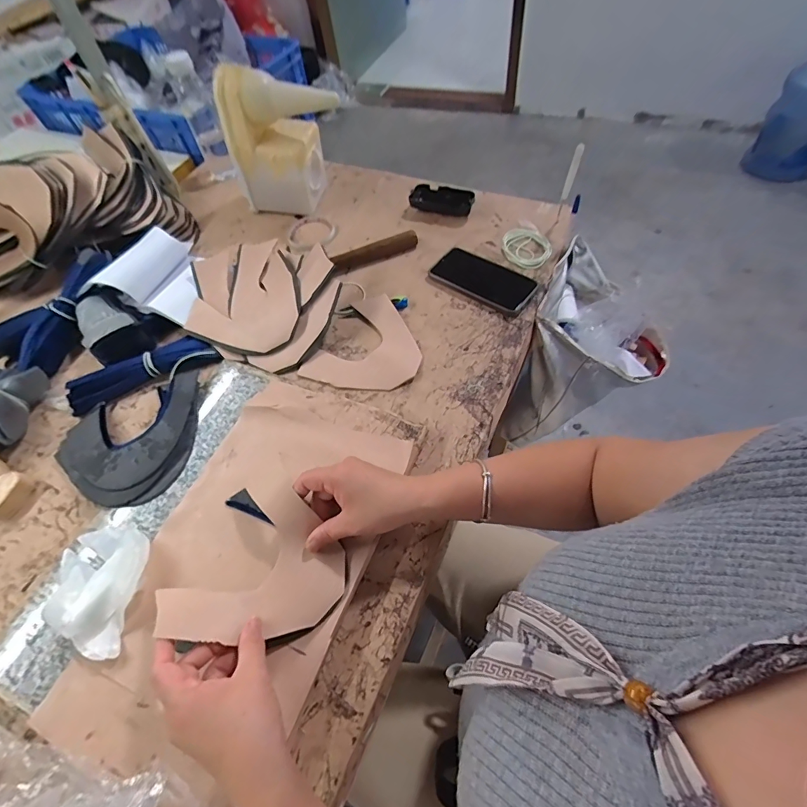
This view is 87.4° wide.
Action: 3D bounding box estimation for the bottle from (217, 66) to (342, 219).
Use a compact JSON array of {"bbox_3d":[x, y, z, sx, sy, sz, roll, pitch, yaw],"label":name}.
[{"bbox_3d":[-0.192,-0.424,0.699,0.183,0.195,0.085,-12,58,-4],"label":"bottle"}]

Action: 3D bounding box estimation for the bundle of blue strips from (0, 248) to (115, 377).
[{"bbox_3d":[-0.499,-0.137,0.614,0.089,0.059,0.207,26,76,18],"label":"bundle of blue strips"}]

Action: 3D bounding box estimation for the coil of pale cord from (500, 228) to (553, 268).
[{"bbox_3d":[0.196,-0.251,0.677,0.073,0.006,0.092,-20,59,-9],"label":"coil of pale cord"}]

